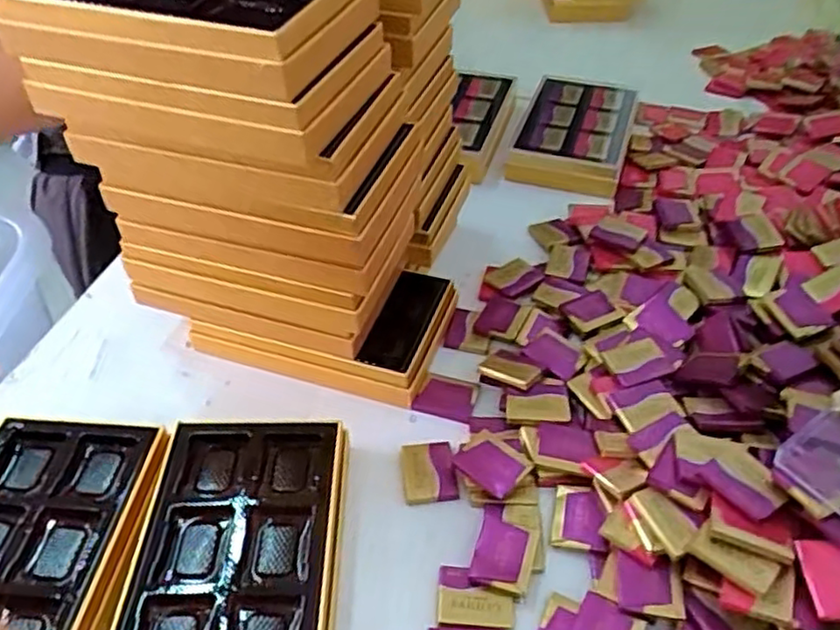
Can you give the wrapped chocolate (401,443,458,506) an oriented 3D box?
[{"bbox_3d":[0.005,0.095,0.422,0.031,0.005,0.039,-5,42,-5],"label":"wrapped chocolate"}]

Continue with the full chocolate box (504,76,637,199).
[{"bbox_3d":[0.151,-0.180,0.683,0.103,0.036,0.157,12,45,12],"label":"full chocolate box"}]

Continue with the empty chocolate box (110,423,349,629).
[{"bbox_3d":[-0.096,0.129,0.367,0.104,0.029,0.163,0,42,1],"label":"empty chocolate box"}]

